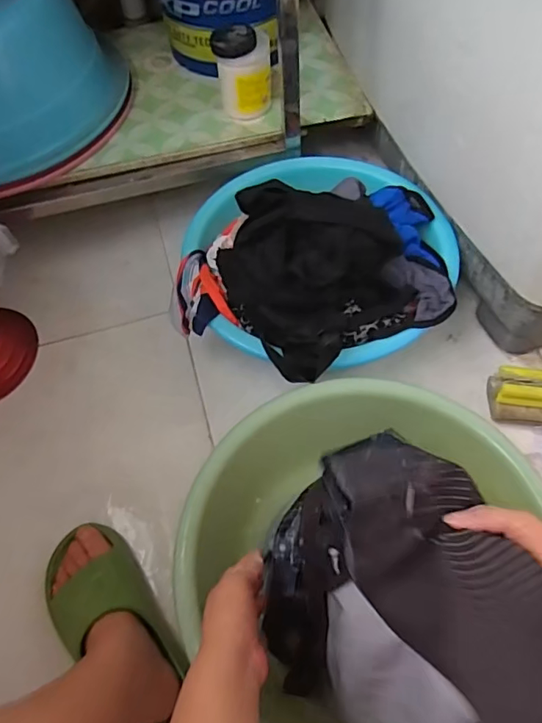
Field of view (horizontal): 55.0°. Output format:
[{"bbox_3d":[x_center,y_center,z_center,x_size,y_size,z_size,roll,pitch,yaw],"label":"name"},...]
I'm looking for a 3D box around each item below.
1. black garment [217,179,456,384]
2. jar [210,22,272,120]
[{"bbox_3d":[0.070,-0.127,0.647,0.233,0.129,0.229,-25,61,-10],"label":"black garment"},{"bbox_3d":[-0.041,-0.455,0.811,0.081,0.116,0.076,-3,60,3],"label":"jar"}]

